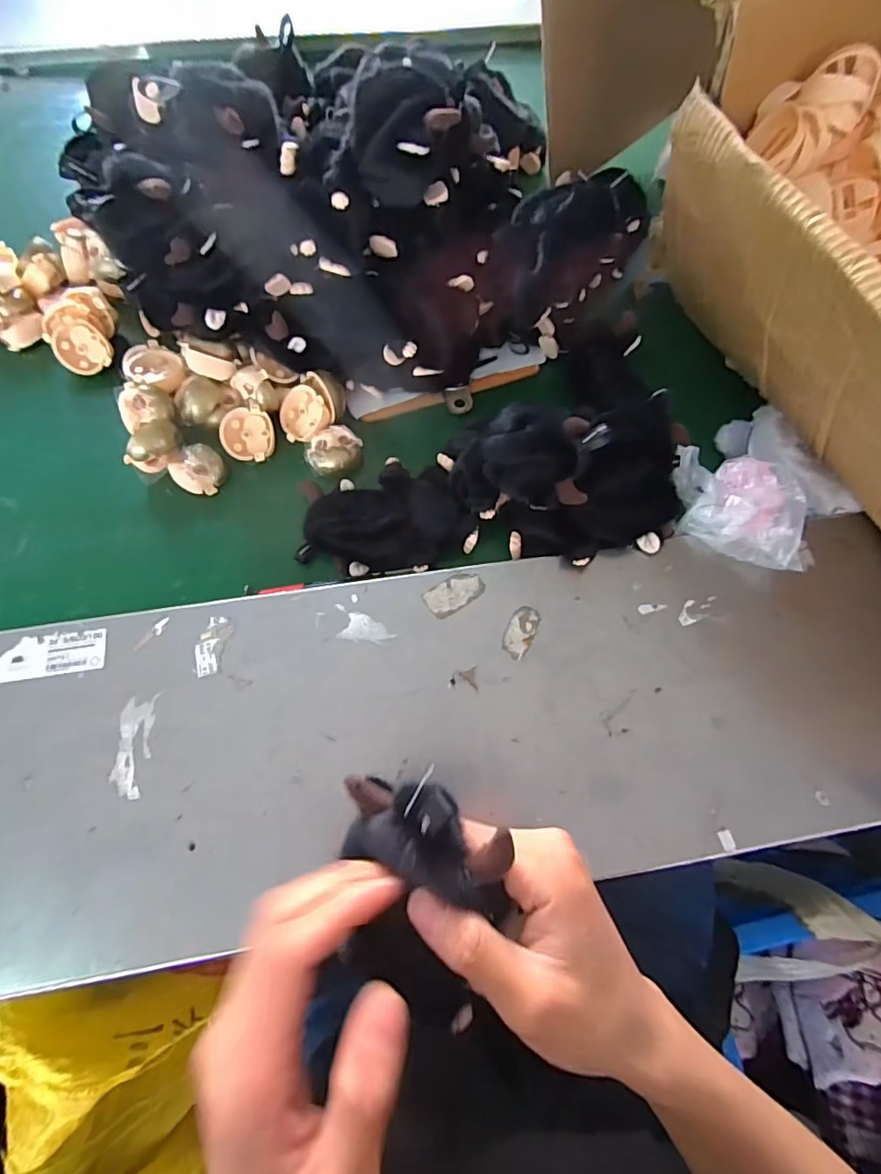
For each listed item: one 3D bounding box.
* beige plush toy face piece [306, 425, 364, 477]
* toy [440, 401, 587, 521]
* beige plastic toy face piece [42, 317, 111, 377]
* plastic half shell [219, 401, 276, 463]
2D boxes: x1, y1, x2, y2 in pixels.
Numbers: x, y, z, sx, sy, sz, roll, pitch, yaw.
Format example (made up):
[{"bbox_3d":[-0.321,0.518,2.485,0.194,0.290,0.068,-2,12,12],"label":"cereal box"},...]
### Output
[{"bbox_3d":[-0.100,-0.128,0.473,0.048,0.017,0.050,1,69,-1],"label":"beige plush toy face piece"},{"bbox_3d":[0.060,-0.106,0.418,0.117,0.068,0.078,2,69,-1],"label":"toy"},{"bbox_3d":[-0.359,-0.240,0.500,0.051,0.011,0.051,-3,99,-21],"label":"beige plastic toy face piece"},{"bbox_3d":[-0.182,-0.146,0.476,0.047,0.020,0.054,5,88,-4],"label":"plastic half shell"}]

